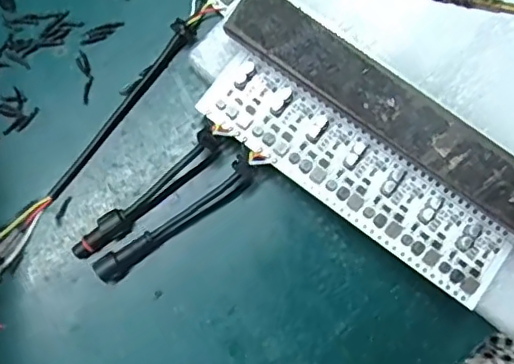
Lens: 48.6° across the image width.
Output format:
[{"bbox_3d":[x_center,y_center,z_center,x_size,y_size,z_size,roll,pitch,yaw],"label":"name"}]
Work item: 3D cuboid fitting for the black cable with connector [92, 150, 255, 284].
[{"bbox_3d":[-0.040,0.020,0.293,0.096,0.022,0.014,-36,86,-8],"label":"black cable with connector"}]

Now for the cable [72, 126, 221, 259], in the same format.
[{"bbox_3d":[-0.056,0.007,0.291,0.091,0.026,0.013,-37,86,-8],"label":"cable"}]

